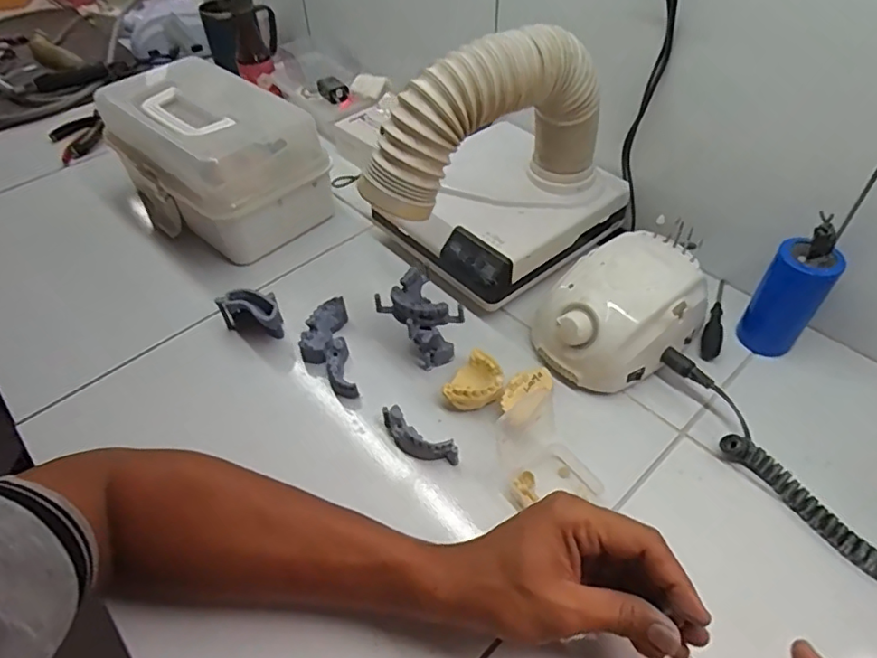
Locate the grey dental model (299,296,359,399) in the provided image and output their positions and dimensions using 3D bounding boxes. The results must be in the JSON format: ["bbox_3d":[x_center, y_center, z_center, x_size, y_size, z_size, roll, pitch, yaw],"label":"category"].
[{"bbox_3d":[-0.105,0.021,0.533,0.045,0.029,0.109,-9,48,-8],"label":"grey dental model"}]

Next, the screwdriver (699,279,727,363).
[{"bbox_3d":[0.276,-0.012,0.553,0.021,0.019,0.116,23,52,20],"label":"screwdriver"}]

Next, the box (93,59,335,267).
[{"bbox_3d":[-0.271,-0.202,0.662,0.257,0.133,0.153,31,56,26],"label":"box"}]

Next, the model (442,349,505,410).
[{"bbox_3d":[0.035,0.047,0.495,0.045,0.025,0.056,17,50,15],"label":"model"}]

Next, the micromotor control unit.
[{"bbox_3d":[0.164,-0.017,0.505,0.140,0.071,0.101,-29,54,-22],"label":"micromotor control unit"}]

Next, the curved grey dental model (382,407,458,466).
[{"bbox_3d":[-0.017,0.093,0.466,0.073,0.027,0.024,26,53,22],"label":"curved grey dental model"}]

